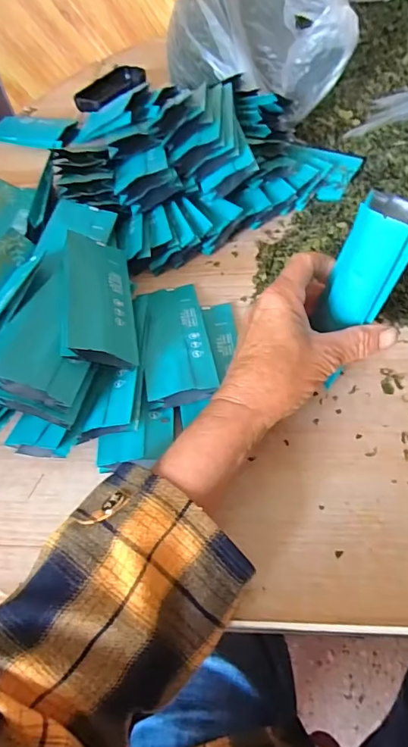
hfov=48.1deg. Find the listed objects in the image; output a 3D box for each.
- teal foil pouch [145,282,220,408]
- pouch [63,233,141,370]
[{"bbox_3d":[-0.022,-0.030,0.373,0.051,0.021,0.133,-7,55,-1],"label":"teal foil pouch"},{"bbox_3d":[-0.084,-0.062,0.365,0.057,0.014,0.132,17,43,-31],"label":"pouch"}]

